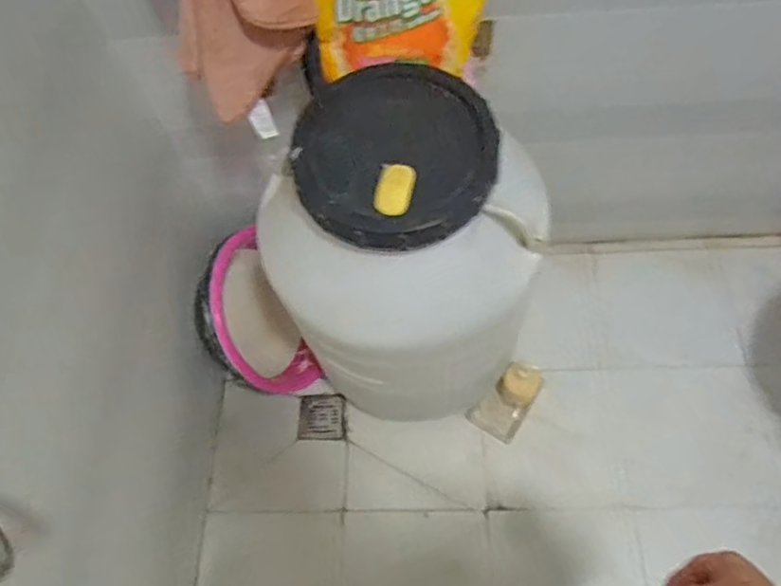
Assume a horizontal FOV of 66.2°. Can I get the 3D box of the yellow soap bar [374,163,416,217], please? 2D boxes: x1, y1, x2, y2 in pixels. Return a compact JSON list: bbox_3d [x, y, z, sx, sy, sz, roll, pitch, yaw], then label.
[{"bbox_3d":[0.006,-0.130,0.750,0.046,0.015,0.070,12,66,9],"label":"yellow soap bar"}]

